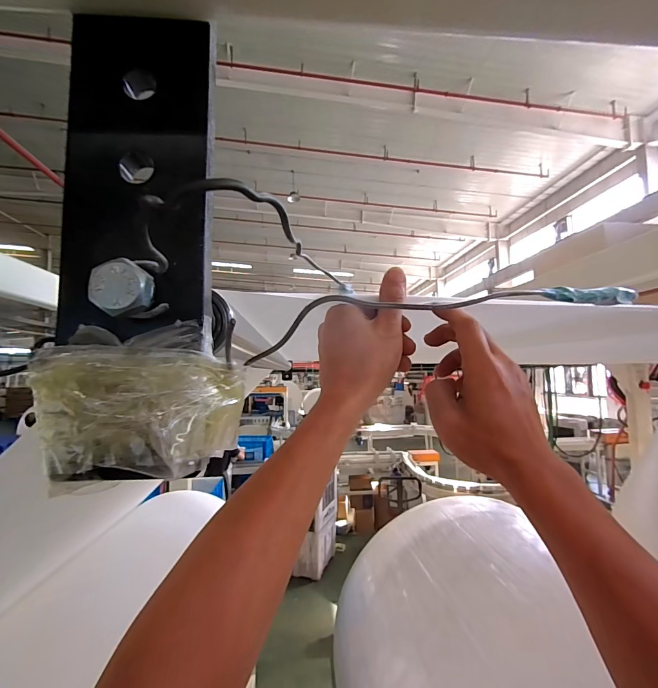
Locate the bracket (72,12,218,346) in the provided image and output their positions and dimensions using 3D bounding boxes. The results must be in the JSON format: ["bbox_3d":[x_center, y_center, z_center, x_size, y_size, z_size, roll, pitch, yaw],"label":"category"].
[{"bbox_3d":[-0.094,-0.087,0.186,0.067,0.162,0.010,0,-6,-10],"label":"bracket"}]

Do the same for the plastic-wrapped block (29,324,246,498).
[{"bbox_3d":[-0.090,0.029,0.180,0.091,0.067,0.038,-1,-6,-2],"label":"plastic-wrapped block"}]

